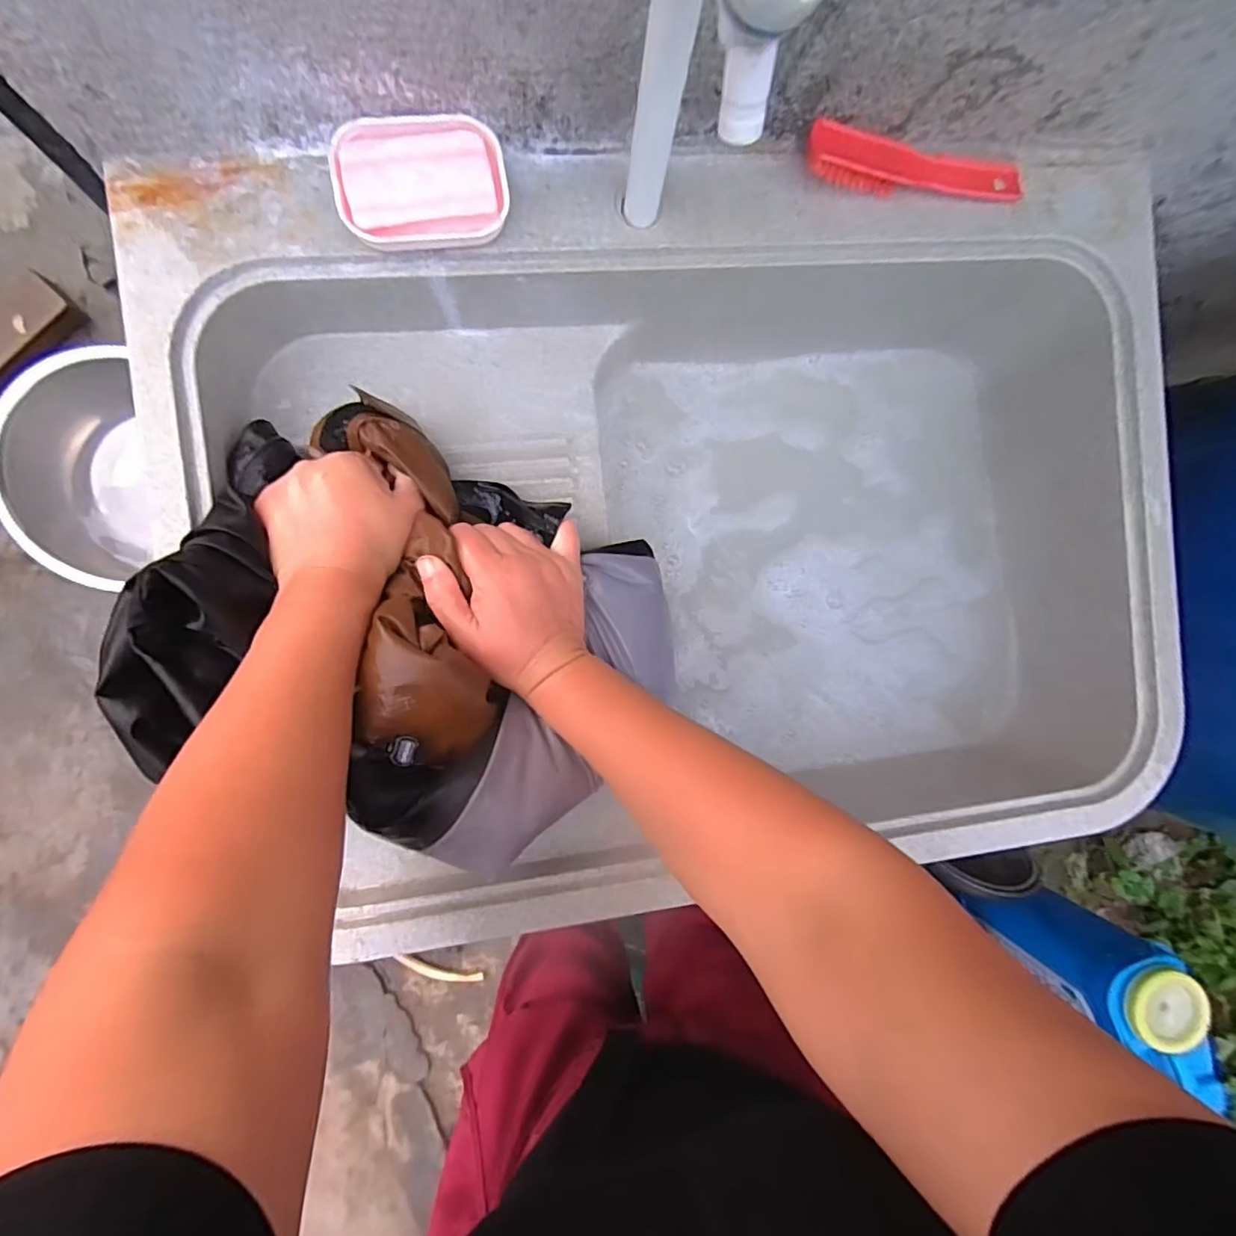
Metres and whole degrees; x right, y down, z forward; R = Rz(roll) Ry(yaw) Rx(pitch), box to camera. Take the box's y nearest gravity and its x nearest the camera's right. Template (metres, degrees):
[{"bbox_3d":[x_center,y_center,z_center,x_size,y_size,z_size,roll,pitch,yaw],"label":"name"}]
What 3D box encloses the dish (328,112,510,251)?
[{"bbox_3d":[-0.132,-0.296,0.386,0.109,0.023,0.076,-9,91,-7],"label":"dish"}]

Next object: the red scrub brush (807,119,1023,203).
[{"bbox_3d":[0.228,-0.340,0.429,0.186,0.032,0.033,-2,90,-7],"label":"red scrub brush"}]

